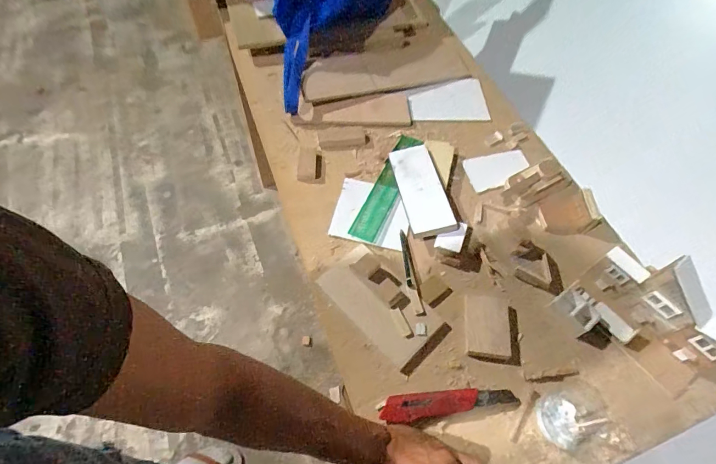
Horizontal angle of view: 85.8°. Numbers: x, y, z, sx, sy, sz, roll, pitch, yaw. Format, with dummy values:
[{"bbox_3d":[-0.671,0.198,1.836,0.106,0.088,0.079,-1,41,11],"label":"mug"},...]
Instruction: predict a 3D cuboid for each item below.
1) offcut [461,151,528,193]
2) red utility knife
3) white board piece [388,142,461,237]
[{"bbox_3d":[0.260,-0.115,0.712,0.121,0.011,0.072,-12,60,-5],"label":"offcut"},{"bbox_3d":[0.123,0.226,0.511,0.182,0.020,0.030,-3,59,-6],"label":"red utility knife"},{"bbox_3d":[0.103,-0.071,0.637,0.069,0.013,0.171,-20,60,10],"label":"white board piece"}]

